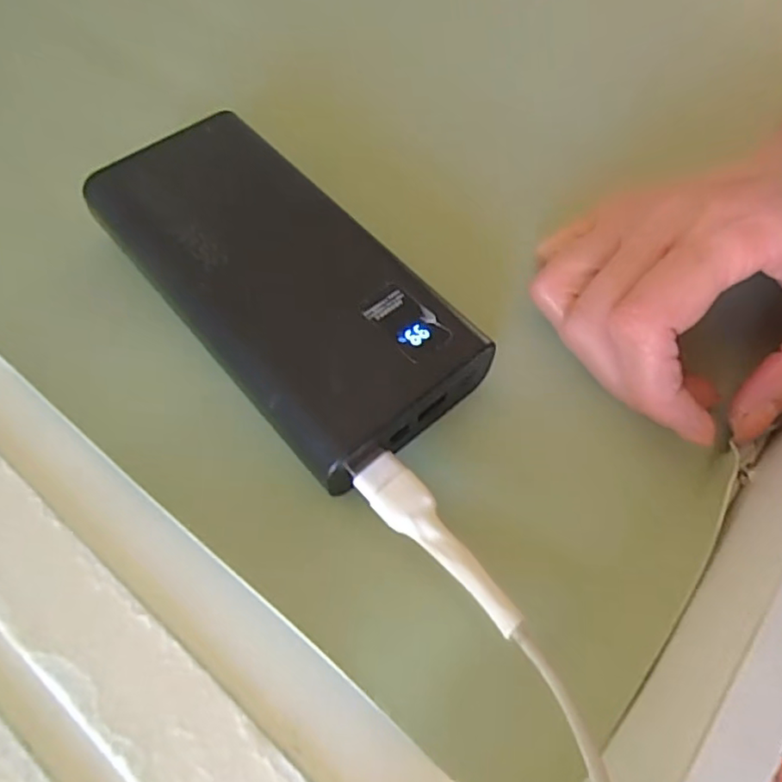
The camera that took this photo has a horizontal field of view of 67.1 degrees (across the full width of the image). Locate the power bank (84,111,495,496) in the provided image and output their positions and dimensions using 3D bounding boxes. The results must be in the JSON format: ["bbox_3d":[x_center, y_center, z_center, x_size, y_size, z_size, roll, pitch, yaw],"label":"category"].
[{"bbox_3d":[-0.039,-0.036,0.199,0.064,0.027,0.141,-36,69,-20],"label":"power bank"}]

